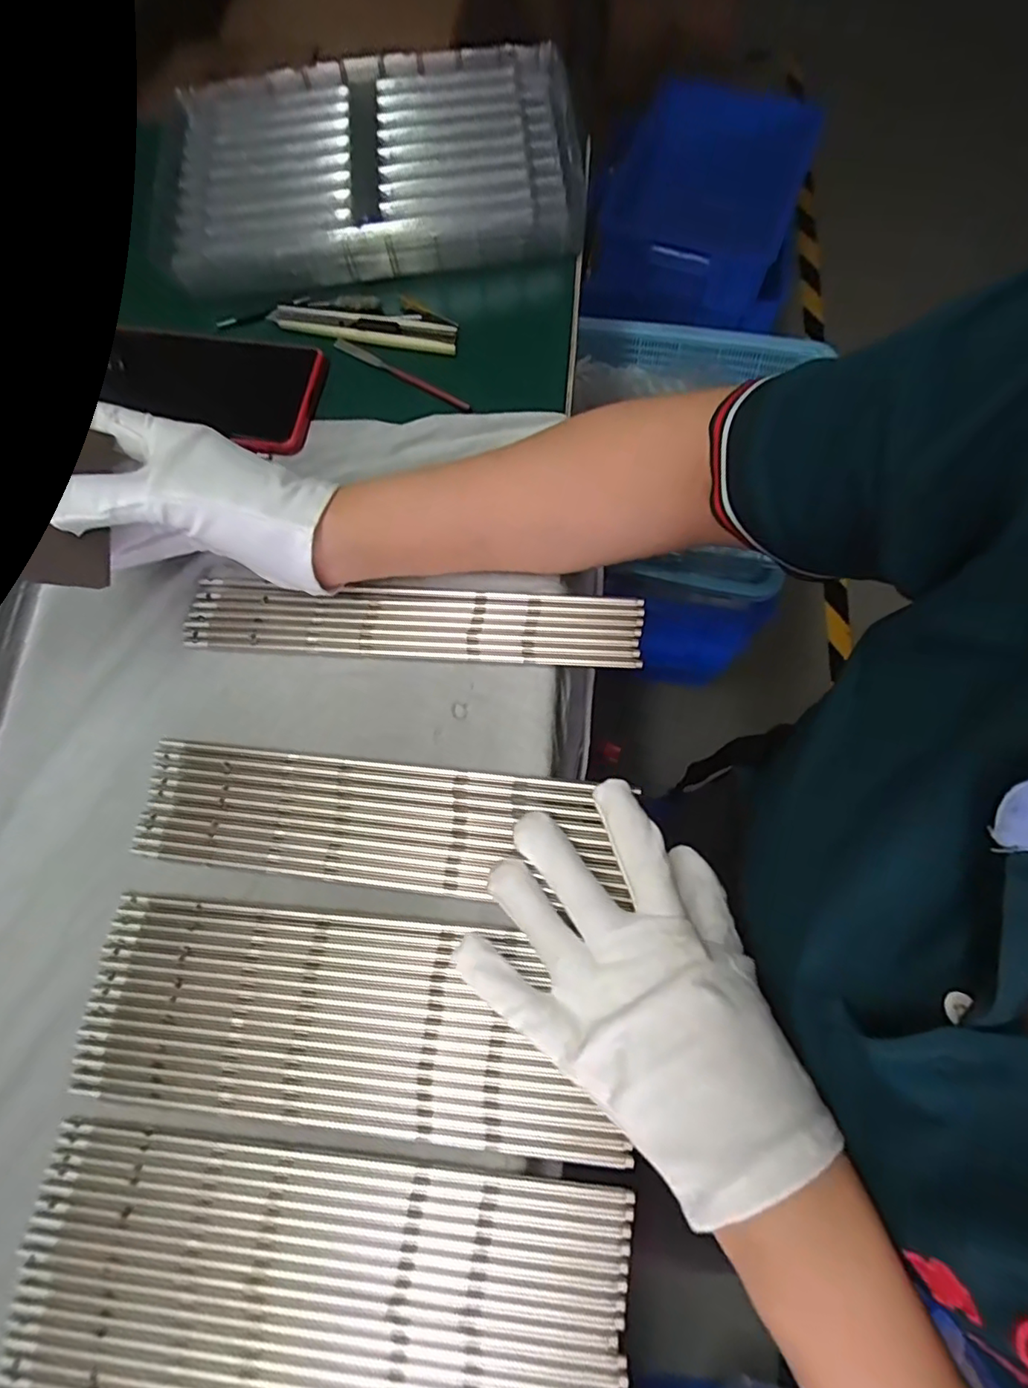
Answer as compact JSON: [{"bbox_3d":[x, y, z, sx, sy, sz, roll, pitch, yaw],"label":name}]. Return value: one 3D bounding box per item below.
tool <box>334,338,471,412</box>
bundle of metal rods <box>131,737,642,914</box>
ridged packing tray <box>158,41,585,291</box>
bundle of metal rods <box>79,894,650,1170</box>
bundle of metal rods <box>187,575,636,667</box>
[{"bbox_3d":[-0.073,-0.208,0.378,0.106,0.004,0.007,31,78,9],"label":"tool"},{"bbox_3d":[-0.071,0.064,0.297,0.240,0.004,0.060,4,75,4],"label":"bundle of metal rods"},{"bbox_3d":[-0.102,-0.363,0.404,0.280,0.033,0.174,-6,73,-1],"label":"ridged packing tray"},{"bbox_3d":[-0.076,0.153,0.273,0.245,0.004,0.097,10,76,6],"label":"bundle of metal rods"},{"bbox_3d":[-0.057,-0.041,0.326,0.251,0.004,0.040,3,75,4],"label":"bundle of metal rods"}]

